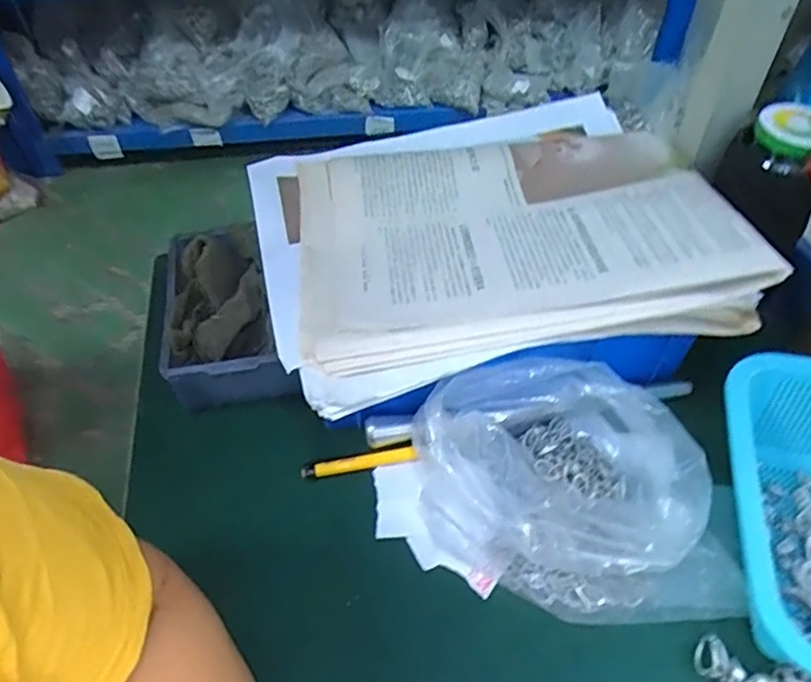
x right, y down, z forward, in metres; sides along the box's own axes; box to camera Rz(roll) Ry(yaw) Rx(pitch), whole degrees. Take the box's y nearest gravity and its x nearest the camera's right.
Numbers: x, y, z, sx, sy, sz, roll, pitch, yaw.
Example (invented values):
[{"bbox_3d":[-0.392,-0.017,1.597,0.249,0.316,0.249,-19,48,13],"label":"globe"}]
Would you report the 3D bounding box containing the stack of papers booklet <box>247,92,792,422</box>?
[{"bbox_3d":[0.053,-0.078,0.427,0.288,0.041,0.233,-13,50,-11],"label":"stack of papers booklet"}]

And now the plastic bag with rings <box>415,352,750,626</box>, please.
[{"bbox_3d":[0.100,0.094,0.376,0.151,0.091,0.166,-22,47,-16],"label":"plastic bag with rings"}]

